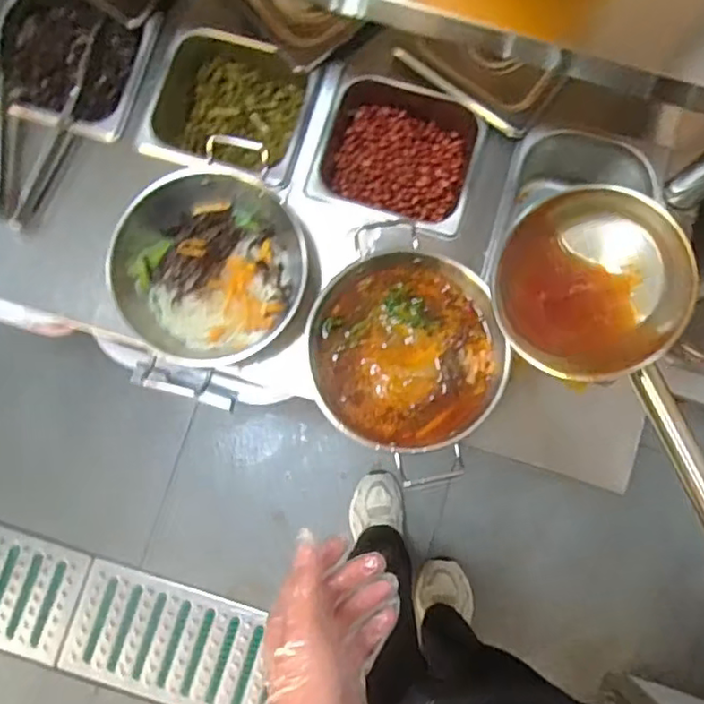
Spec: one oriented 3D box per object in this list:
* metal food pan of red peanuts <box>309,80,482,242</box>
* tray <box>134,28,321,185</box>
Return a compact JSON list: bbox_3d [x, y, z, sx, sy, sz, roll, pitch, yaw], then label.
[{"bbox_3d":[0.054,-0.217,0.697,0.170,0.063,0.165,19,83,4],"label":"metal food pan of red peanuts"},{"bbox_3d":[-0.133,-0.265,0.715,0.175,0.088,0.156,14,81,4],"label":"tray"}]

